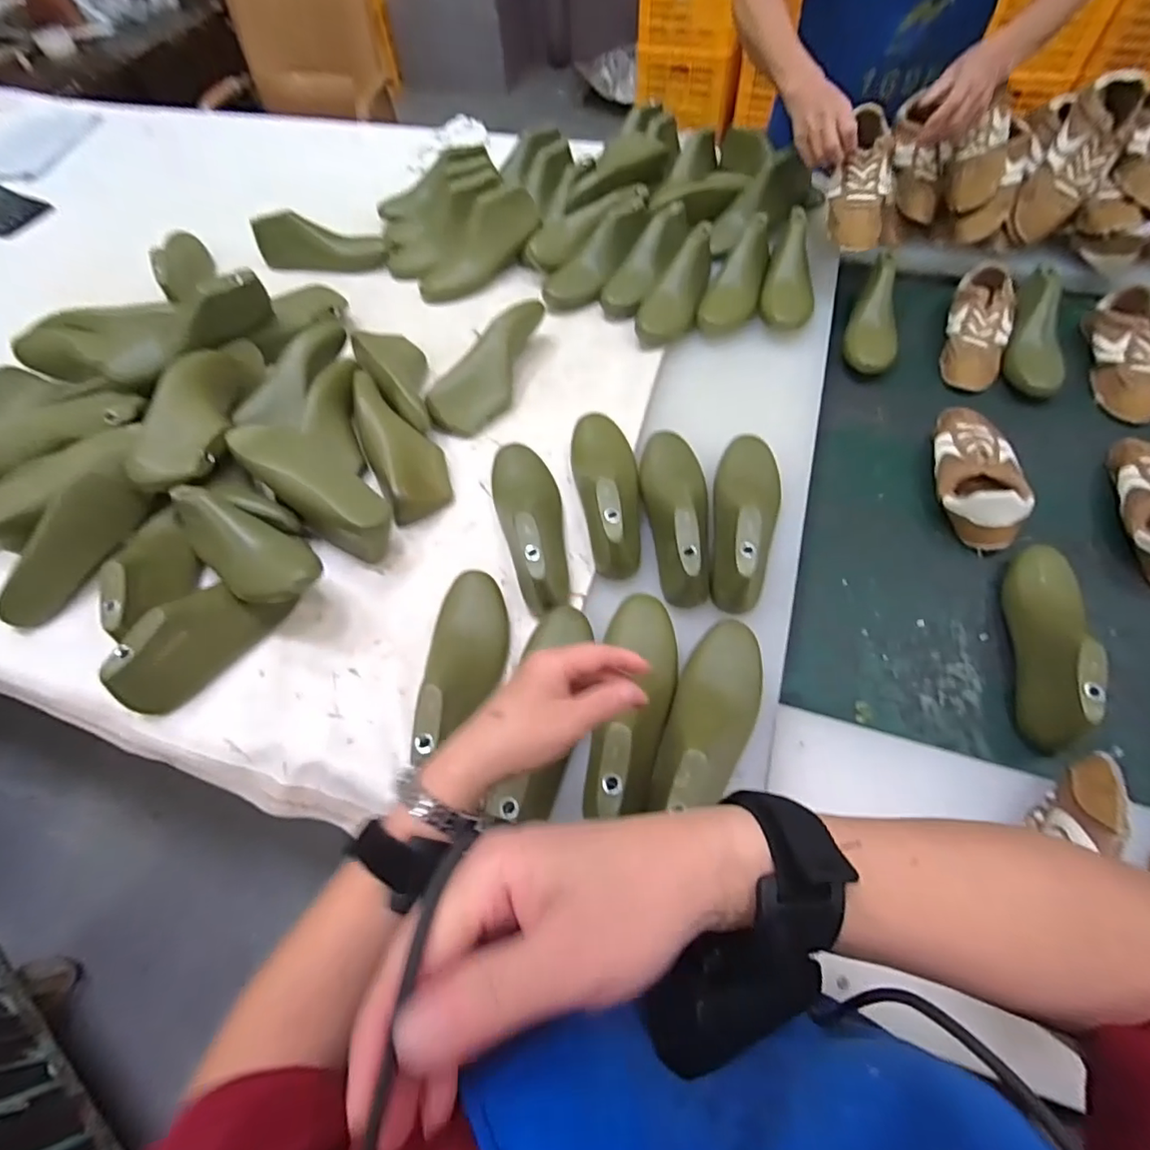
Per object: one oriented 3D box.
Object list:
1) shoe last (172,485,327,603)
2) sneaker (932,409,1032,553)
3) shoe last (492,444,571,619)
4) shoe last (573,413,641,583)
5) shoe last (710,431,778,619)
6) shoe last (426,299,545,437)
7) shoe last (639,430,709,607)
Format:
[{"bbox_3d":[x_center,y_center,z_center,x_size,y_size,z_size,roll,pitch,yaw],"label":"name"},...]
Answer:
[{"bbox_3d":[-0.385,-0.031,0.638,0.242,0.070,0.079,26,65,18],"label":"shoe last"},{"bbox_3d":[0.521,-0.142,0.728,0.095,0.064,0.227,10,61,9],"label":"sneaker"},{"bbox_3d":[-0.051,-0.072,0.669,0.079,0.089,0.246,-13,60,-4],"label":"shoe last"},{"bbox_3d":[0.038,-0.114,0.675,0.080,0.082,0.245,-3,60,2],"label":"shoe last"},{"bbox_3d":[0.197,-0.072,0.647,0.080,0.091,0.240,12,62,10],"label":"shoe last"},{"bbox_3d":[-0.120,-0.309,0.817,0.085,0.064,0.241,22,64,15],"label":"shoe last"},{"bbox_3d":[0.126,-0.084,0.668,0.081,0.080,0.244,-5,60,1],"label":"shoe last"}]

